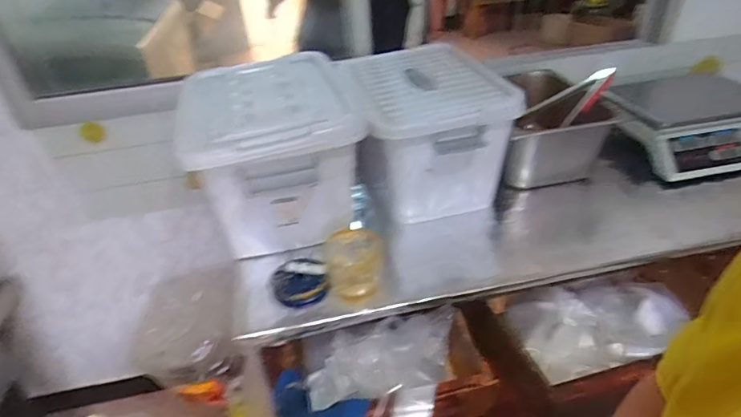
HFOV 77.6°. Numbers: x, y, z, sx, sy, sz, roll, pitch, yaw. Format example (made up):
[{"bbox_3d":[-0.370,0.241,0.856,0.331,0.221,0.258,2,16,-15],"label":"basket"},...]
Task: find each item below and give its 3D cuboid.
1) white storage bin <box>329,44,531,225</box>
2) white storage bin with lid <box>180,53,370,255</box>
[{"bbox_3d":[0.110,-0.181,1.006,0.303,0.222,0.418,-11,36,-9],"label":"white storage bin"},{"bbox_3d":[-0.185,-0.114,0.937,0.310,0.264,0.422,-11,36,-9],"label":"white storage bin with lid"}]

